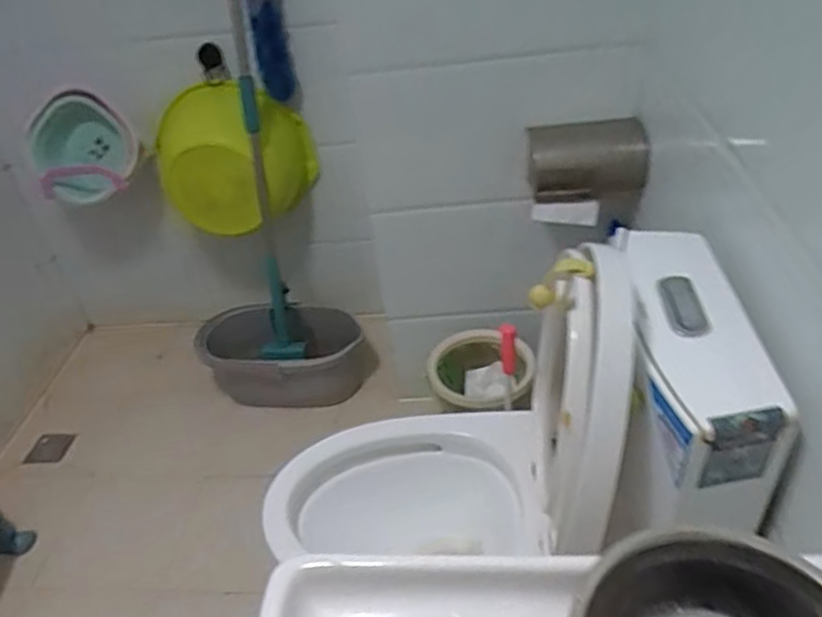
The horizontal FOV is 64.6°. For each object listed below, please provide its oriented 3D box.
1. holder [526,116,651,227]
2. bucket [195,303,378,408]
[{"bbox_3d":[0.344,-0.269,1.290,0.219,0.167,0.108,-4,38,4],"label":"holder"},{"bbox_3d":[-0.330,0.140,1.755,0.463,0.233,0.222,-2,38,7],"label":"bucket"}]

